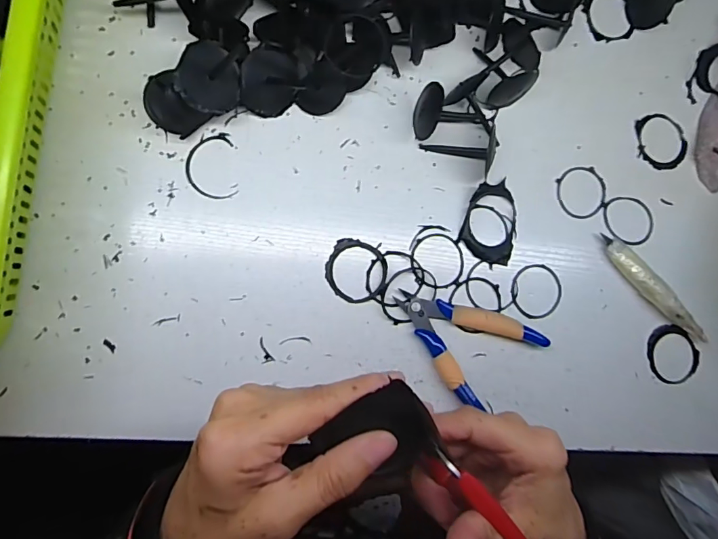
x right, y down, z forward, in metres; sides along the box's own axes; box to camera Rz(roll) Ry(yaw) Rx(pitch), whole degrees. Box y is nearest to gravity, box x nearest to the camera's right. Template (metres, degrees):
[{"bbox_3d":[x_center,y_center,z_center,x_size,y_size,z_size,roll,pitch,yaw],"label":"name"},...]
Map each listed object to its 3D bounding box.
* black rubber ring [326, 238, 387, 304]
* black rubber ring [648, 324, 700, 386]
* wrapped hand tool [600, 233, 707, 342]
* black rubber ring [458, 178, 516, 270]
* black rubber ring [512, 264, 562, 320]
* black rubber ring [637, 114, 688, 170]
[{"bbox_3d":[-0.002,0.001,0.349,0.046,0.004,0.048,0,87,-9],"label":"black rubber ring"},{"bbox_3d":[0.266,0.072,0.387,0.043,0.006,0.052,-28,92,-9],"label":"black rubber ring"},{"bbox_3d":[0.246,0.016,0.383,0.115,0.015,0.022,44,82,-5],"label":"wrapped hand tool"},{"bbox_3d":[0.108,-0.039,0.364,0.046,0.012,0.066,16,85,-8],"label":"black rubber ring"},{"bbox_3d":[0.145,0.018,0.371,0.043,0.004,0.045,0,87,-9],"label":"black rubber ring"},{"bbox_3d":[0.266,-0.112,0.400,0.045,0.006,0.049,0,87,-9],"label":"black rubber ring"}]

